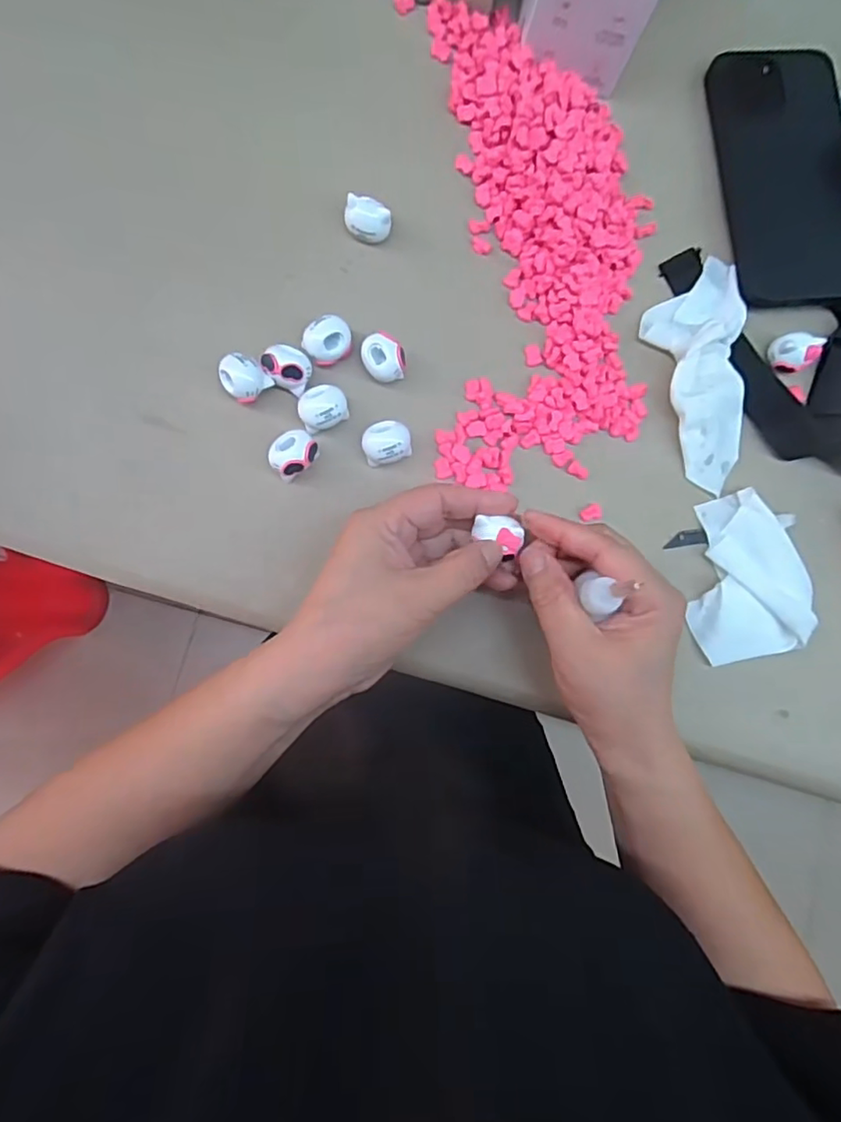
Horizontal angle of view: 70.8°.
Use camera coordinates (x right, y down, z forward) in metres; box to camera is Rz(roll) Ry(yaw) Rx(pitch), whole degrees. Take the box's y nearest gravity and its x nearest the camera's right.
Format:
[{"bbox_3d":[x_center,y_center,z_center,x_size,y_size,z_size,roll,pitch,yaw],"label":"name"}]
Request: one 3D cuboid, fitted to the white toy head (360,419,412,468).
[{"bbox_3d":[-0.018,-0.064,0.322,0.026,0.018,0.021,-12,86,-8],"label":"white toy head"}]

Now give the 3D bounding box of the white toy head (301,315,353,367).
[{"bbox_3d":[-0.051,-0.120,0.324,0.026,0.018,0.020,-13,86,-8],"label":"white toy head"}]

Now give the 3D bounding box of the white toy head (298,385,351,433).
[{"bbox_3d":[-0.053,-0.083,0.321,0.025,0.017,0.021,-12,86,-8],"label":"white toy head"}]

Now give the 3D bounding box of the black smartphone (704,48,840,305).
[{"bbox_3d":[0.225,-0.235,0.359,0.078,0.010,0.158,-7,85,2],"label":"black smartphone"}]

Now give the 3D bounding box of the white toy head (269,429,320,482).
[{"bbox_3d":[-0.068,-0.056,0.316,0.025,0.021,0.022,-41,91,-9],"label":"white toy head"}]

